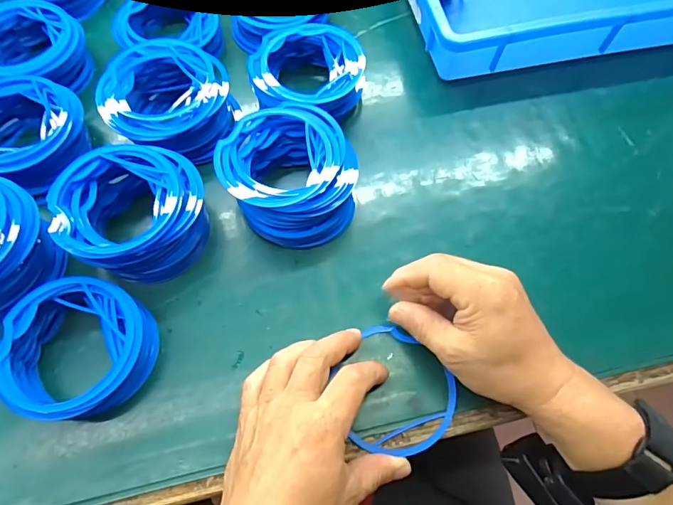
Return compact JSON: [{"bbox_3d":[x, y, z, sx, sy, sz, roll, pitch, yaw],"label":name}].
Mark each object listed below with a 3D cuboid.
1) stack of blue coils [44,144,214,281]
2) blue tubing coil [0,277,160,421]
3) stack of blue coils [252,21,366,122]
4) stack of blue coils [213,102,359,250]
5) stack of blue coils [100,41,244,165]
[{"bbox_3d":[-0.162,-0.033,0.356,0.111,0.055,0.099,7,66,2],"label":"stack of blue coils"},{"bbox_3d":[-0.187,0.070,0.319,0.094,0.036,0.096,0,66,-1],"label":"blue tubing coil"},{"bbox_3d":[-0.027,-0.168,0.422,0.101,0.051,0.104,26,68,10],"label":"stack of blue coils"},{"bbox_3d":[-0.038,-0.064,0.374,0.104,0.052,0.111,-33,71,-14],"label":"stack of blue coils"},{"bbox_3d":[-0.154,-0.137,0.399,0.110,0.048,0.104,19,67,7],"label":"stack of blue coils"}]

